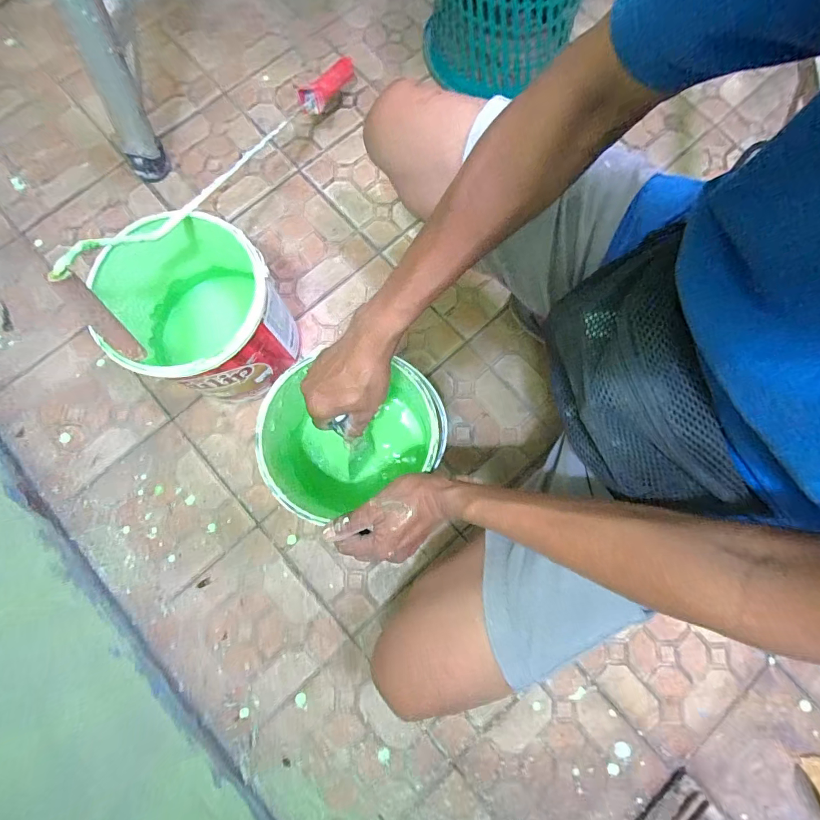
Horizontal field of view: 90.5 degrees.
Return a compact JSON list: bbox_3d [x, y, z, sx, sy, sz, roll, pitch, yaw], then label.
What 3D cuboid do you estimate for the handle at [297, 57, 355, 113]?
[{"bbox_3d":[-0.126,-0.489,0.610,0.031,0.025,0.135,23,65,4],"label":"handle"}]

